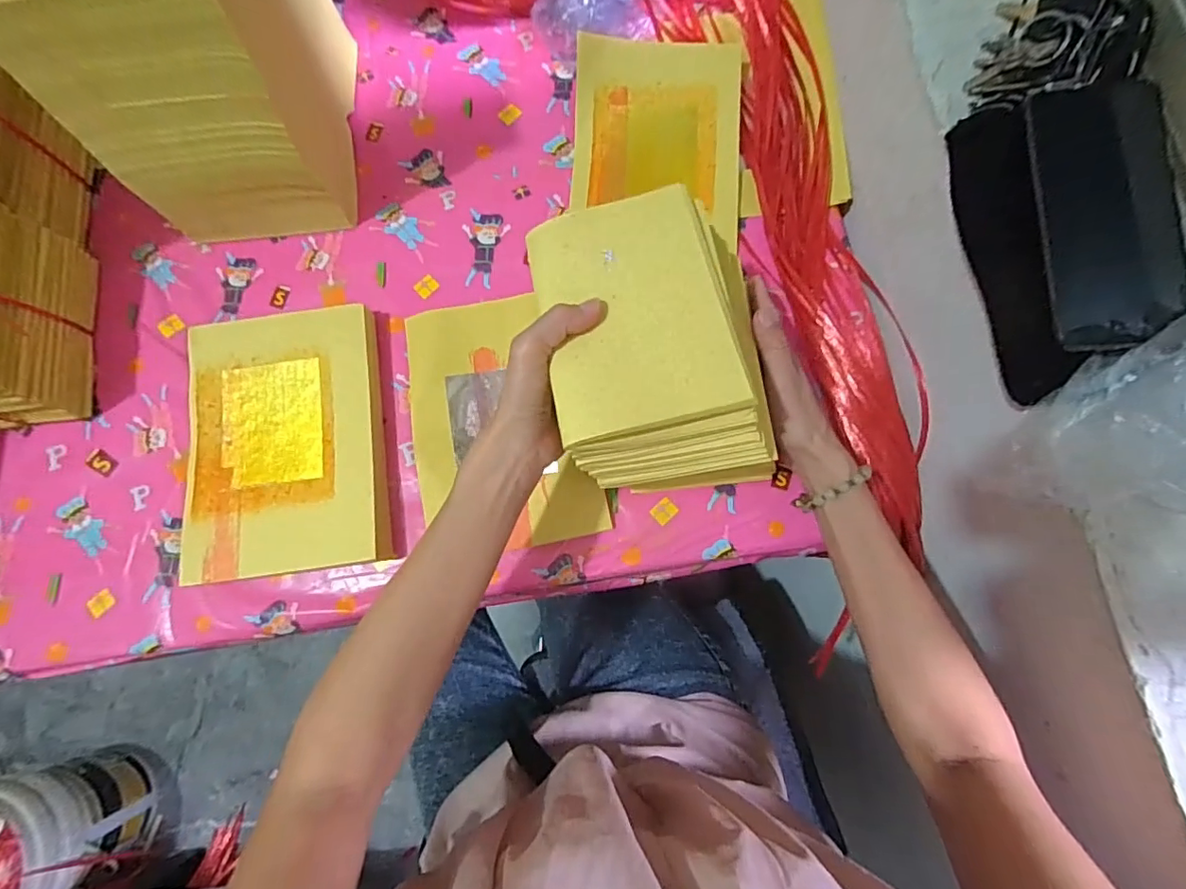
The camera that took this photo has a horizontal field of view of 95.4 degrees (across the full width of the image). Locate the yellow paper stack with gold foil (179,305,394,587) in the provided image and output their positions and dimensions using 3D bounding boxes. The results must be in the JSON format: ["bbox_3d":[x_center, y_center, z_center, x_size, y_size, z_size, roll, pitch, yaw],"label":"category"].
[{"bbox_3d":[-0.271,-0.003,0.480,0.164,0.031,0.227,-9,78,0],"label":"yellow paper stack with gold foil"}]

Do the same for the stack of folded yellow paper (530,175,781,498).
[{"bbox_3d":[0.037,-0.073,0.360,0.139,0.070,0.176,-6,78,0],"label":"stack of folded yellow paper"}]

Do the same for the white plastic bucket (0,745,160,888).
[{"bbox_3d":[-1.048,0.738,1.010,0.252,0.271,0.240,0,79,1],"label":"white plastic bucket"}]

